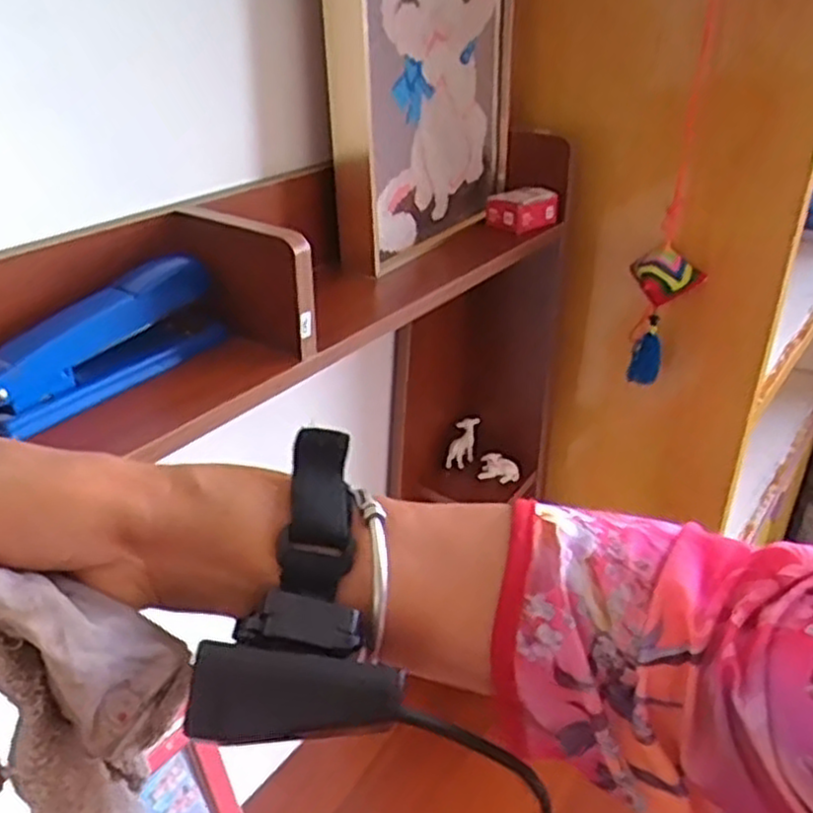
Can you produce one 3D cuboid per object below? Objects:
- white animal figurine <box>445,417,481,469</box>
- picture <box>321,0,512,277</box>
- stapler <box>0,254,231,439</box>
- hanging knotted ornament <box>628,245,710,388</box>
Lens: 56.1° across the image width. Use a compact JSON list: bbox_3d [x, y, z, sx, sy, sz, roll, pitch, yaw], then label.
[{"bbox_3d":[0.064,0.042,0.858,0.023,0.043,0.055,13,31,20],"label":"white animal figurine"},{"bbox_3d":[0.019,-0.283,0.587,0.035,0.303,0.224,20,34,30],"label":"picture"},{"bbox_3d":[-0.167,-0.038,0.428,0.034,0.057,0.154,17,33,25],"label":"stapler"},{"bbox_3d":[0.239,-0.081,0.723,0.064,0.136,0.045,8,30,10],"label":"hanging knotted ornament"}]

